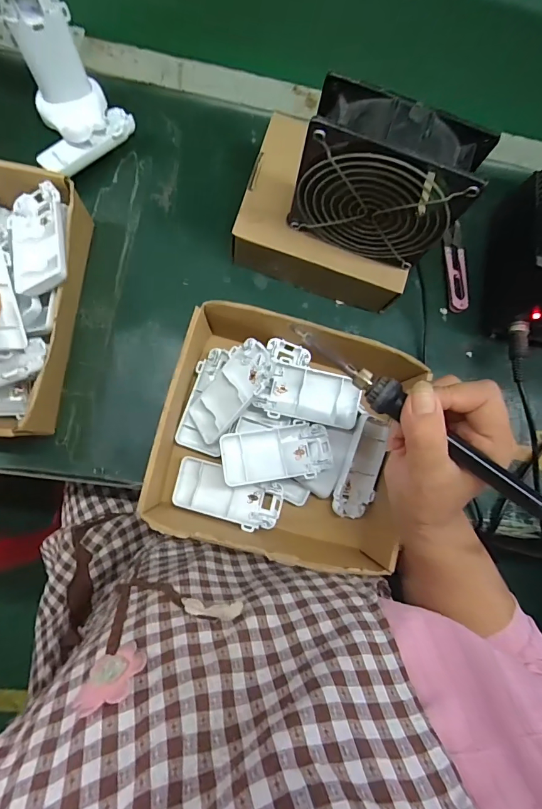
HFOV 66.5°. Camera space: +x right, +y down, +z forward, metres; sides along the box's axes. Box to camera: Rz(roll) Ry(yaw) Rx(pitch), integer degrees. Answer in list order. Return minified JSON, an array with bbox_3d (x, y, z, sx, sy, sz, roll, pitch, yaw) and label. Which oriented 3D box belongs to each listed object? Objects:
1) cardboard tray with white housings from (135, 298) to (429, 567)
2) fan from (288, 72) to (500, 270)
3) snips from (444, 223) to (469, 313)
[{"bbox_3d":[0.019,0.035,0.366,0.220,0.073,0.199,17,83,-5],"label":"cardboard tray with white housings"},{"bbox_3d":[0.080,-0.167,0.315,0.117,0.112,0.047,17,83,-5],"label":"fan"},{"bbox_3d":[0.200,-0.147,0.441,0.023,0.012,0.098,-4,86,-7],"label":"snips"}]

